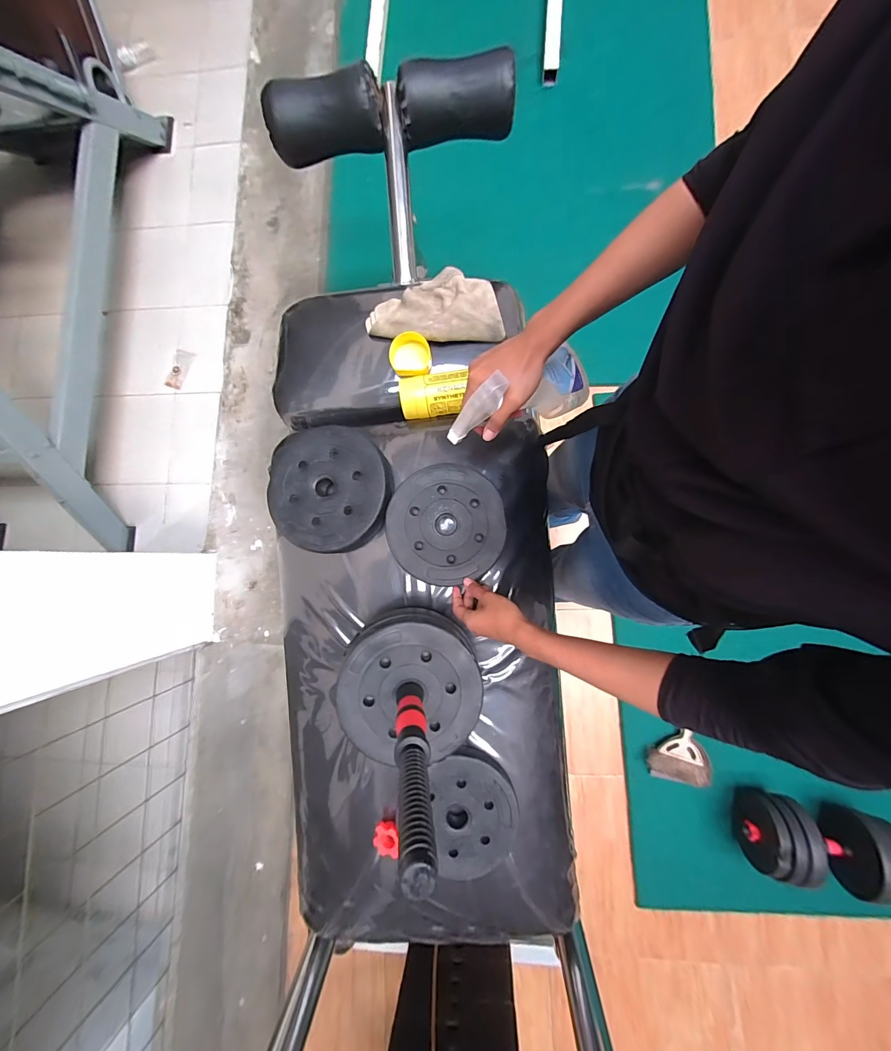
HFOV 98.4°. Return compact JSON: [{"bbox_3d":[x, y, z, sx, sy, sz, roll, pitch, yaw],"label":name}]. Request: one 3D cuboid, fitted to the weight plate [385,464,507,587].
[{"bbox_3d":[0.000,-0.003,0.560,0.168,0.020,0.165,-21,80,-2],"label":"weight plate"}]

